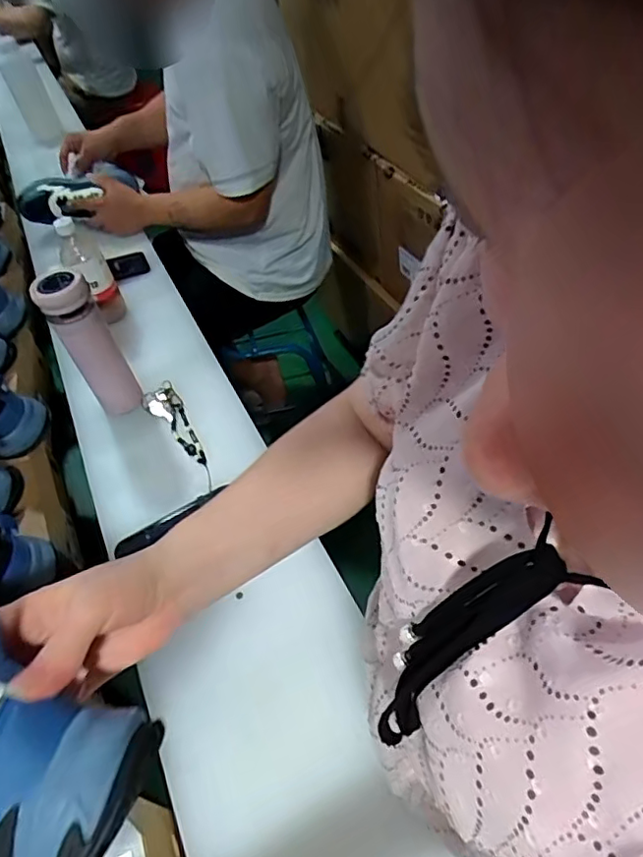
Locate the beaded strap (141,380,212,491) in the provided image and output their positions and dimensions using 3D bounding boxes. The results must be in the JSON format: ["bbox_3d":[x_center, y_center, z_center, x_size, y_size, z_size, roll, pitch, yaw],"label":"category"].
[{"bbox_3d":[-0.200,0.005,0.829,0.050,0.025,0.236,-30,52,-19],"label":"beaded strap"}]

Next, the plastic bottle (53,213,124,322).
[{"bbox_3d":[-0.401,-0.269,0.994,0.064,0.196,0.055,-26,51,-16],"label":"plastic bottle"}]

